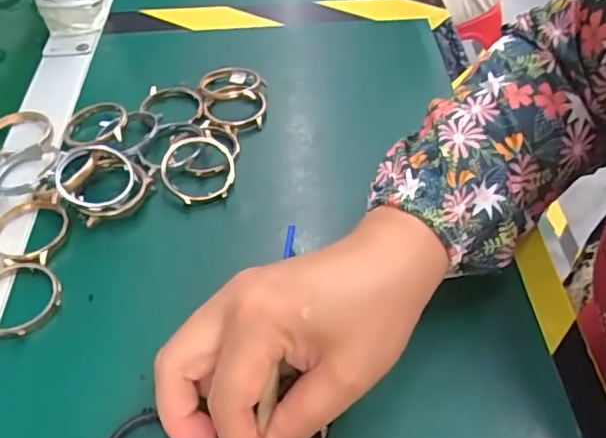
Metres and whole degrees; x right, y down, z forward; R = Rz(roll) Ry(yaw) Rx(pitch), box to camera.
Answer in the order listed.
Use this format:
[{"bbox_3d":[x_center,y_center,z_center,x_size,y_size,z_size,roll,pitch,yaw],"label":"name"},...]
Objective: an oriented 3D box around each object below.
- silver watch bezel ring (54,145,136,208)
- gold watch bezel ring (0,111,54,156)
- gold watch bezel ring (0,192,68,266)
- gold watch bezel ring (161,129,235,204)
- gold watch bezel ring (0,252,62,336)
[{"bbox_3d":[-0.128,-0.026,0.352,0.047,0.006,0.046,6,58,-10],"label":"silver watch bezel ring"},{"bbox_3d":[-0.199,-0.059,0.400,0.046,0.009,0.047,-2,48,2],"label":"gold watch bezel ring"},{"bbox_3d":[-0.162,0.007,0.341,0.045,0.012,0.048,-2,48,2],"label":"gold watch bezel ring"},{"bbox_3d":[-0.066,-0.031,0.366,0.047,0.007,0.048,4,63,-7],"label":"gold watch bezel ring"},{"bbox_3d":[-0.155,0.042,0.310,0.045,0.006,0.049,3,47,-3],"label":"gold watch bezel ring"}]

